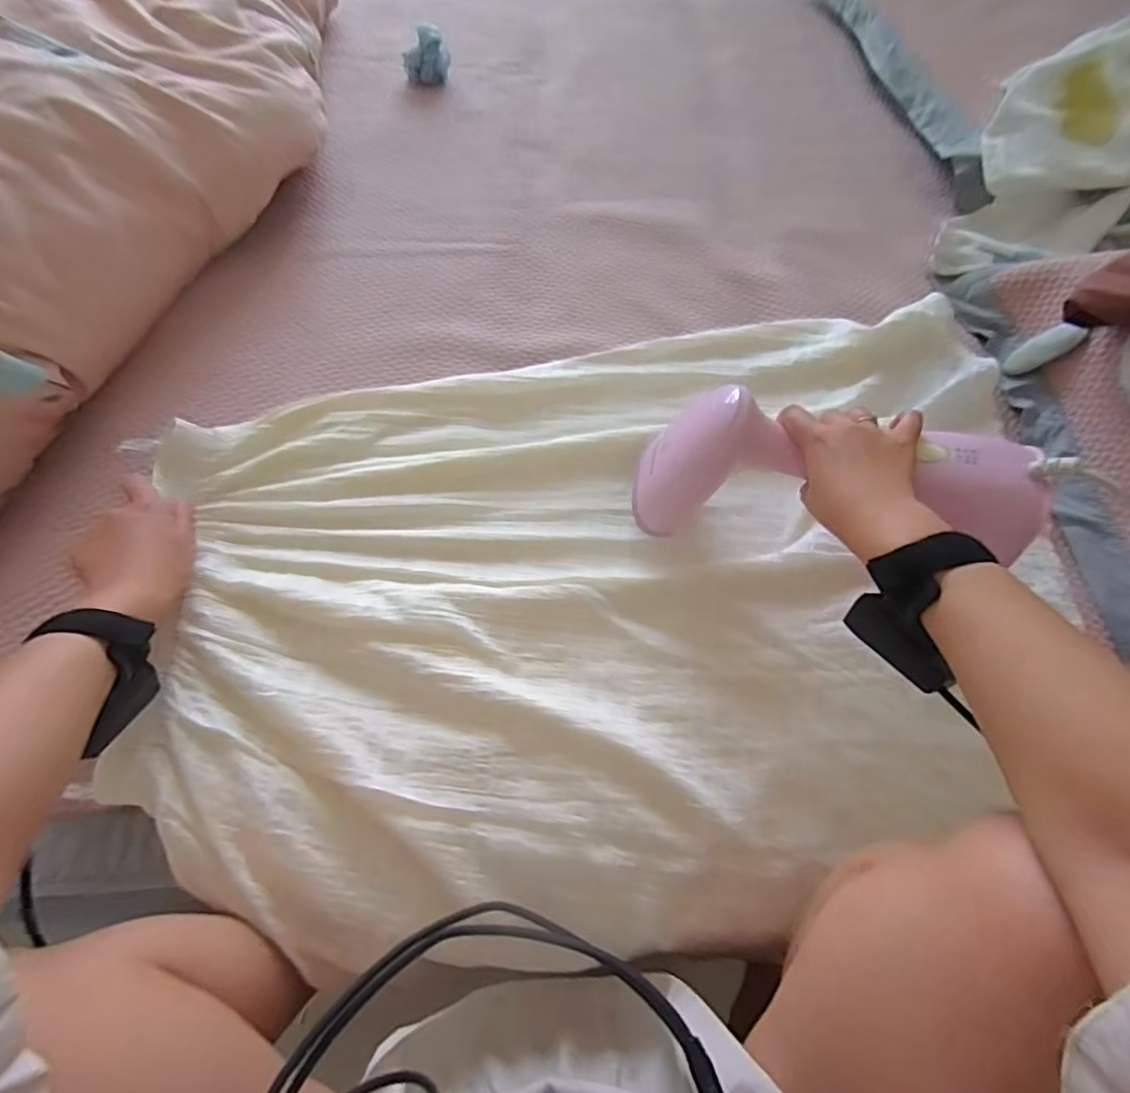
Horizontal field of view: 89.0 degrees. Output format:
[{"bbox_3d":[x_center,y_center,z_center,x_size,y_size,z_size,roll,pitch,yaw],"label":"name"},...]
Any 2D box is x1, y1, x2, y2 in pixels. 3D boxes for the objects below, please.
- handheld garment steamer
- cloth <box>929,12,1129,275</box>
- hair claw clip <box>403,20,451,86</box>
[{"bbox_3d":[0.199,-0.054,0.448,0.286,0.095,0.084,8,64,11],"label":"handheld garment steamer"},{"bbox_3d":[0.630,-0.441,0.649,0.339,0.177,0.207,2,64,-2],"label":"cloth"},{"bbox_3d":[-0.193,-0.687,0.811,0.043,0.061,0.055,28,66,10],"label":"hair claw clip"}]

